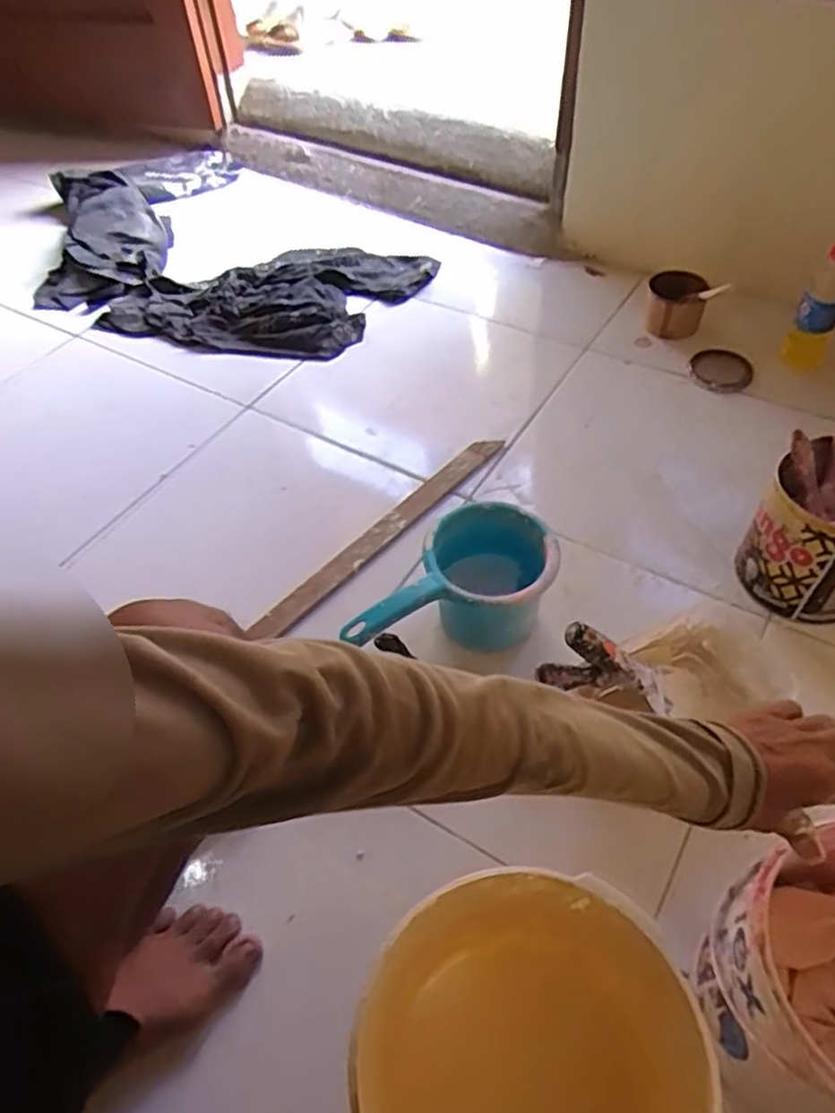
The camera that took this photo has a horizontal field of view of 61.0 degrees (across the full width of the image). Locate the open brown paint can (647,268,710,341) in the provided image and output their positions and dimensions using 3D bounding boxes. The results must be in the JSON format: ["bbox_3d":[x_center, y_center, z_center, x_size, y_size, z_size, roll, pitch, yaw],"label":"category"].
[{"bbox_3d":[0.436,-0.425,1.194,0.083,0.082,0.086,-2,51,3],"label":"open brown paint can"}]

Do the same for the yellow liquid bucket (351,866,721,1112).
[{"bbox_3d":[0.082,0.352,0.495,0.230,0.196,0.192,-7,51,-1],"label":"yellow liquid bucket"}]

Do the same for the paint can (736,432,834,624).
[{"bbox_3d":[0.463,-0.029,0.809,0.138,0.166,0.148,-2,51,3],"label":"paint can"}]

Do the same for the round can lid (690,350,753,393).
[{"bbox_3d":[0.483,-0.297,1.125,0.093,0.014,0.088,-2,51,3],"label":"round can lid"}]

